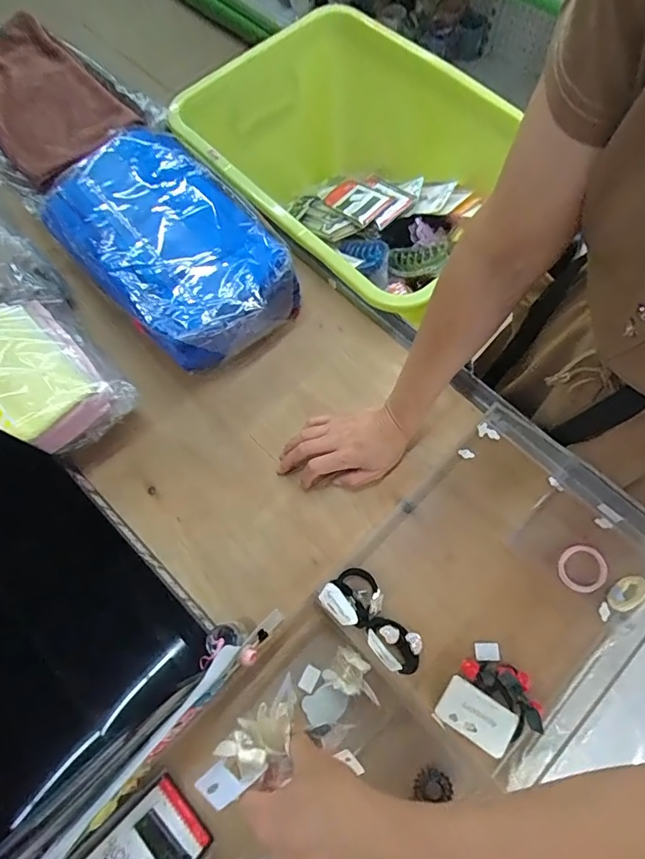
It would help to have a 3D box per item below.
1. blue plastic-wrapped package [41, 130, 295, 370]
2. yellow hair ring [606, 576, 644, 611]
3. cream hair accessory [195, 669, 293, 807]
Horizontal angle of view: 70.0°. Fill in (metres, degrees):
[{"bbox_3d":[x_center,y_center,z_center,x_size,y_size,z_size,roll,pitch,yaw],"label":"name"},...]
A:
[{"bbox_3d":[-0.203,-0.246,0.619,0.213,0.087,0.358,-39,73,-12],"label":"blue plastic-wrapped package"},{"bbox_3d":[0.310,0.167,0.468,0.041,0.007,0.030,-41,31,1],"label":"yellow hair ring"},{"bbox_3d":[-0.049,0.251,0.365,0.046,0.032,0.096,43,62,16],"label":"cream hair accessory"}]

